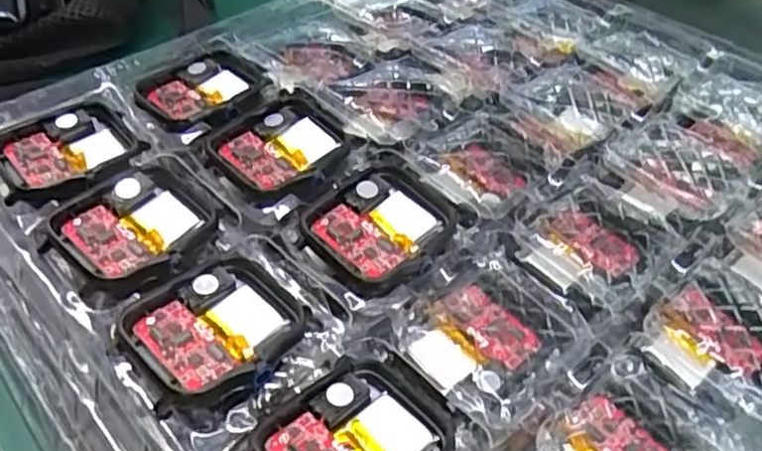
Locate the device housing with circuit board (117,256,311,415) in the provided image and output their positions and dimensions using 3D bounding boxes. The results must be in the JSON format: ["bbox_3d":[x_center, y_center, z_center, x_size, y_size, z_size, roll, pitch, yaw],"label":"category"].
[{"bbox_3d":[-0.044,0.027,0.183,0.045,0.005,0.039,-29,54,-29],"label":"device housing with circuit board"}]

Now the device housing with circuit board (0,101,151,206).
[{"bbox_3d":[-0.109,-0.026,0.234,0.046,0.008,0.037,-30,54,-30],"label":"device housing with circuit board"}]

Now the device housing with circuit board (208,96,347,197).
[{"bbox_3d":[-0.034,-0.030,0.240,0.045,0.006,0.037,-33,56,-32],"label":"device housing with circuit board"}]

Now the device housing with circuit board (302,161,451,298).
[{"bbox_3d":[0.001,0.000,0.216,0.038,0.007,0.044,37,53,28],"label":"device housing with circuit board"}]

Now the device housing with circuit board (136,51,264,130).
[{"bbox_3d":[-0.070,-0.054,0.261,0.045,0.004,0.038,-28,53,-28],"label":"device housing with circuit board"}]

